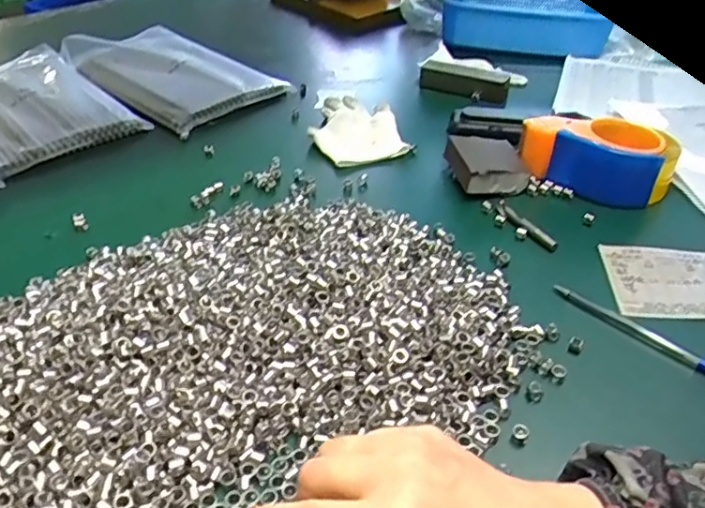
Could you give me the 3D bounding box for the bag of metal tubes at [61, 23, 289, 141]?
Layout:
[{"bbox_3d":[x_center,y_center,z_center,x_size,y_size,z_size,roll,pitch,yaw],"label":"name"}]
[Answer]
[{"bbox_3d":[-0.258,-0.265,0.851,0.189,0.024,0.327,-29,47,-31],"label":"bag of metal tubes"}]

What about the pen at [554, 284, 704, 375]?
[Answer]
[{"bbox_3d":[0.219,0.056,0.456,0.013,0.009,0.137,-30,47,-32],"label":"pen"}]

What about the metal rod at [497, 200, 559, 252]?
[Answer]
[{"bbox_3d":[0.161,-0.028,0.559,0.013,0.011,0.078,-18,42,-22],"label":"metal rod"}]

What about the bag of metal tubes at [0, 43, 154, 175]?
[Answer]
[{"bbox_3d":[-0.424,-0.203,0.772,0.182,0.029,0.317,-30,47,-32],"label":"bag of metal tubes"}]

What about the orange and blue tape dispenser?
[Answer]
[{"bbox_3d":[0.245,-0.102,0.597,0.137,0.065,0.092,29,47,32],"label":"orange and blue tape dispenser"}]

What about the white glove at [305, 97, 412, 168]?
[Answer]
[{"bbox_3d":[-0.001,-0.155,0.720,0.101,0.016,0.146,-8,39,-10],"label":"white glove"}]

